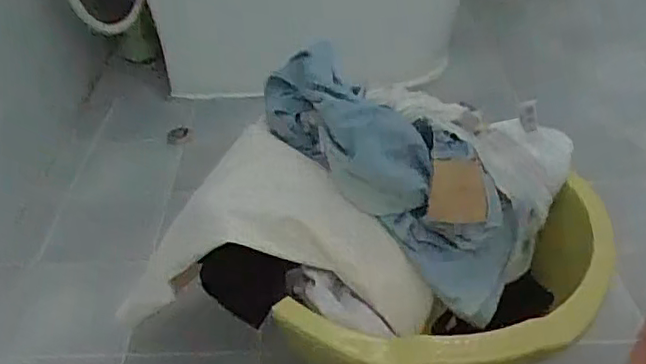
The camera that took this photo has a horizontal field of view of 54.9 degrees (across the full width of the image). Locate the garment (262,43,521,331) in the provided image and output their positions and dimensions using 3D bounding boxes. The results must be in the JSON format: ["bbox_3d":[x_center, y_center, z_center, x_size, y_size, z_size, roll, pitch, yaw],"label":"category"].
[{"bbox_3d":[0.077,-0.021,0.640,0.326,0.107,0.142,45,48,8],"label":"garment"}]

